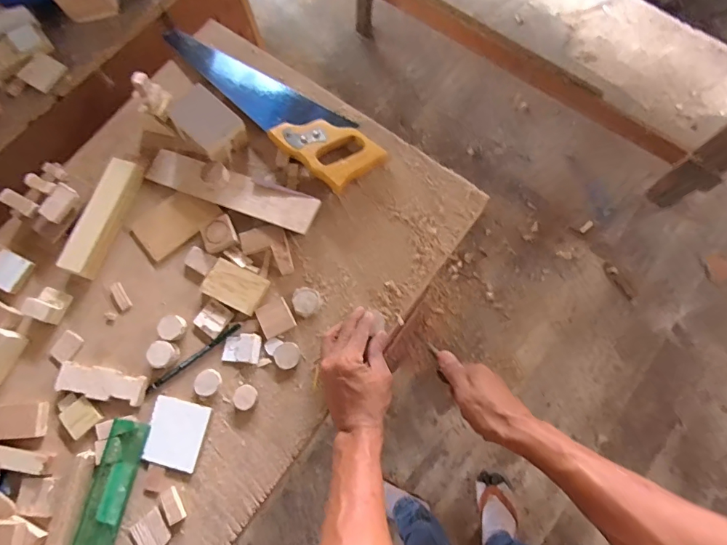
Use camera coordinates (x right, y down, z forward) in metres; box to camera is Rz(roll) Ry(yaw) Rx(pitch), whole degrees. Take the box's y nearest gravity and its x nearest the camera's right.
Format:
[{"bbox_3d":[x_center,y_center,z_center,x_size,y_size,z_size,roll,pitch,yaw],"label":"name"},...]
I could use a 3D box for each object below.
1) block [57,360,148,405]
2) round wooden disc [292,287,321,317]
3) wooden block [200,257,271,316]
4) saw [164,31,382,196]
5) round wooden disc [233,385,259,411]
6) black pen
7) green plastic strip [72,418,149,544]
[{"bbox_3d":[-0.327,0.139,0.548,0.110,0.010,0.038,8,75,4],"label":"block"},{"bbox_3d":[-0.074,0.037,0.570,0.035,0.004,0.037,0,75,1],"label":"round wooden disc"},{"bbox_3d":[-0.167,0.018,0.572,0.077,0.006,0.051,26,77,8],"label":"wooden block"},{"bbox_3d":[-0.138,-0.259,0.642,0.388,0.029,0.100,40,80,11],"label":"saw"},{"bbox_3d":[-0.145,0.153,0.538,0.026,0.015,0.029,17,76,6],"label":"round wooden disc"},{"bbox_3d":[-0.213,0.107,0.556,0.133,0.010,0.009,-36,77,-8],"label":"black pen"},{"bbox_3d":[-0.309,0.303,0.503,0.044,0.005,0.254,11,76,4],"label":"green plastic strip"}]

